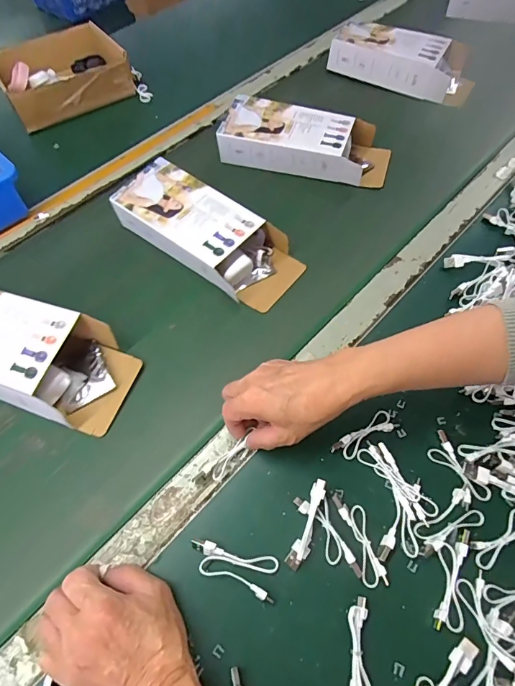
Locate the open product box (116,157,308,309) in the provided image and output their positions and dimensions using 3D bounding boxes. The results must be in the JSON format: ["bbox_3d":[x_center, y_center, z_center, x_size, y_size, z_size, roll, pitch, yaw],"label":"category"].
[{"bbox_3d":[-0.068,-0.144,0.530,0.256,0.054,0.107,32,67,17],"label":"open product box"}]

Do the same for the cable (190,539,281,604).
[{"bbox_3d":[-0.022,0.192,0.347,0.080,0.014,0.032,15,63,9],"label":"cable"}]

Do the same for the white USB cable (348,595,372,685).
[{"bbox_3d":[0.080,0.248,0.314,0.021,0.008,0.084,7,62,5],"label":"white USB cable"}]

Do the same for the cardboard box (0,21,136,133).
[{"bbox_3d":[-0.365,-0.502,0.744,0.219,0.060,0.223,-27,65,-13],"label":"cardboard box"}]

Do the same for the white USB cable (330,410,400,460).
[{"bbox_3d":[0.108,0.093,0.403,0.072,0.011,0.022,-31,65,-15],"label":"white USB cable"}]

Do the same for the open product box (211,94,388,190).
[{"bbox_3d":[0.078,-0.304,0.617,0.268,0.060,0.111,13,63,8],"label":"open product box"}]

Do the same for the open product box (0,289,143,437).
[{"bbox_3d":[-0.260,0.010,0.447,0.264,0.054,0.109,16,63,10],"label":"open product box"}]

